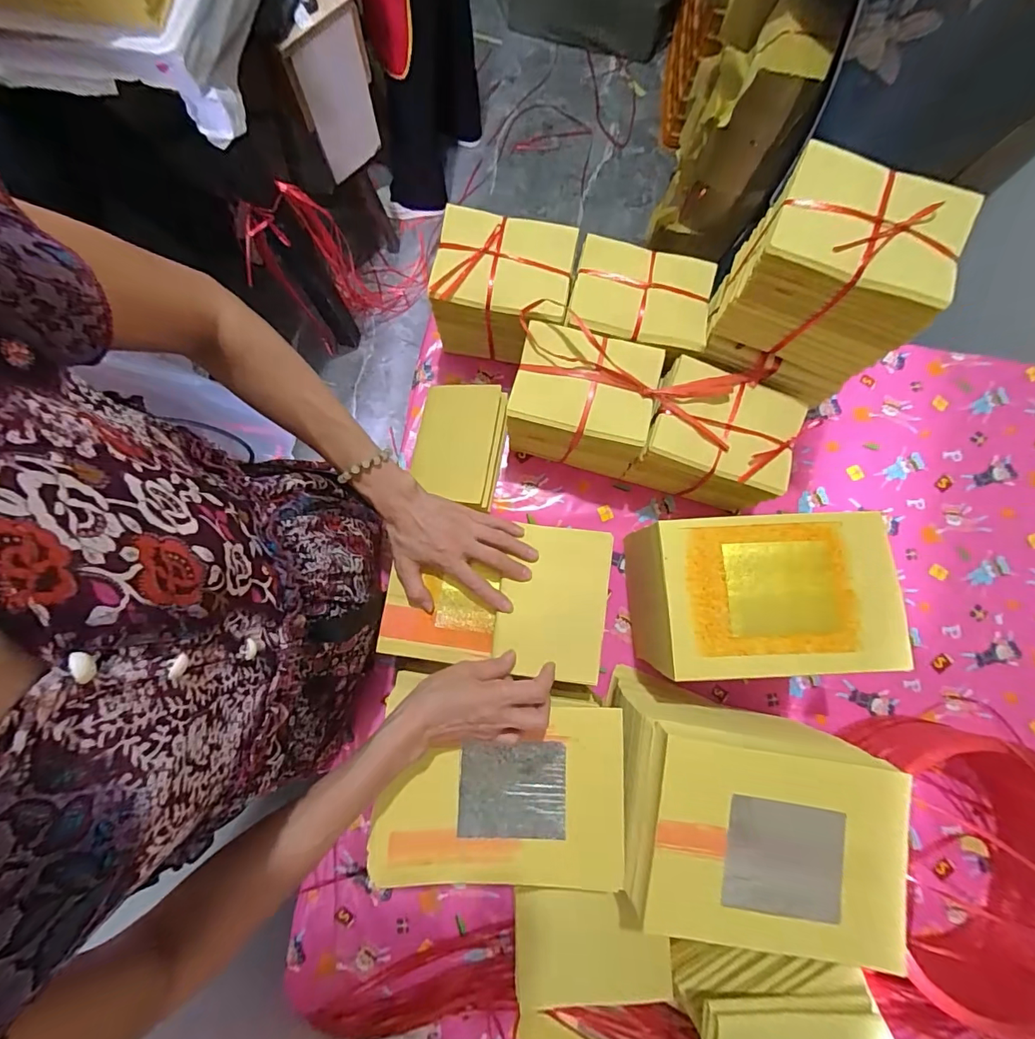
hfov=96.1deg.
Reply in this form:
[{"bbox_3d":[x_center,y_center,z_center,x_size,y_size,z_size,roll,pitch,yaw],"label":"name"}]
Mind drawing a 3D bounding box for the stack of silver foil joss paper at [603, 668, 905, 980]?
[{"bbox_3d":[0.221,0.294,0.505,0.250,0.192,0.192,8,80,0],"label":"stack of silver foil joss paper"}]

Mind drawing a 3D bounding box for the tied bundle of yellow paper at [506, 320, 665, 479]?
[{"bbox_3d":[0.079,-0.147,0.593,0.161,0.141,0.122,13,80,1],"label":"tied bundle of yellow paper"}]

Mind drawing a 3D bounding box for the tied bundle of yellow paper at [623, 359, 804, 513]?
[{"bbox_3d":[0.242,-0.096,0.592,0.166,0.123,0.130,19,80,2],"label":"tied bundle of yellow paper"}]

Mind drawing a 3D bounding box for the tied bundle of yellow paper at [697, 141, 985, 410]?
[{"bbox_3d":[0.319,-0.246,0.495,0.158,0.168,0.133,20,80,2],"label":"tied bundle of yellow paper"}]

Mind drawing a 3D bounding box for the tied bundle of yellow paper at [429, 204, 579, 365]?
[{"bbox_3d":[-0.019,-0.289,0.612,0.160,0.148,0.120,11,80,1],"label":"tied bundle of yellow paper"}]

